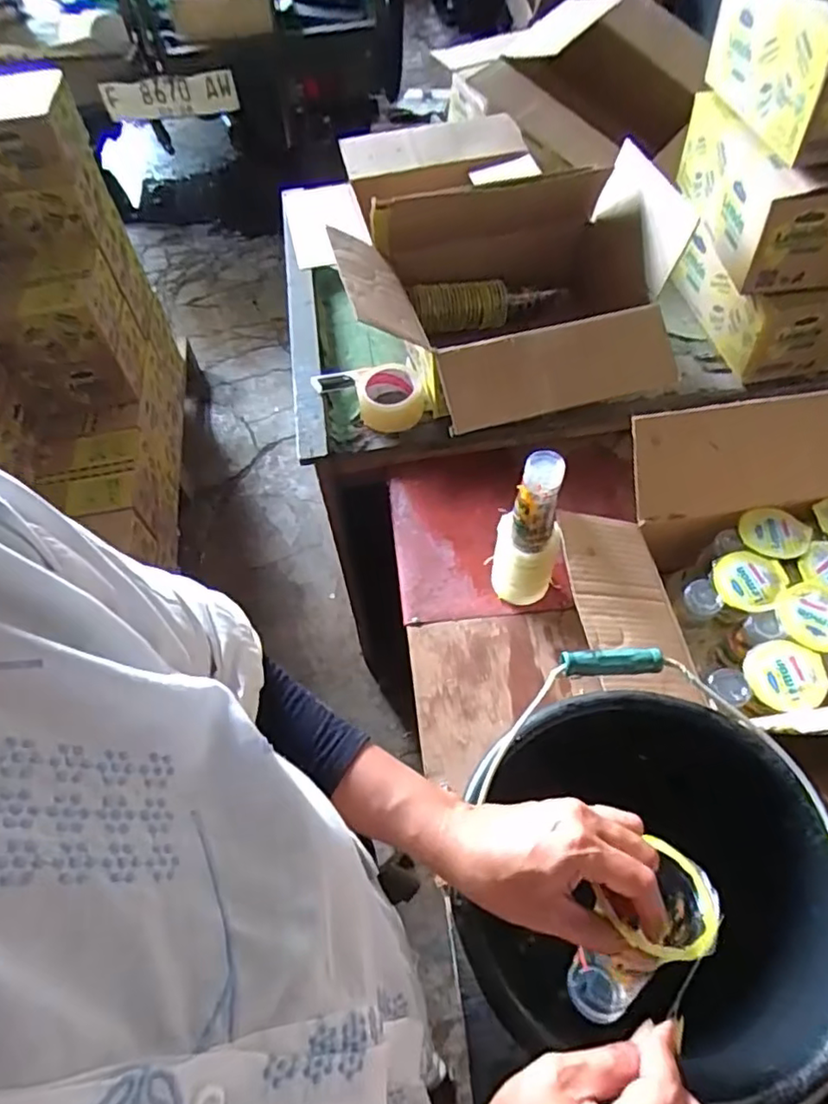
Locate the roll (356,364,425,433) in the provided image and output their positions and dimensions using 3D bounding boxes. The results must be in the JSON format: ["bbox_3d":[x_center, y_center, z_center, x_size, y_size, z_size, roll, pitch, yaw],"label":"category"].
[{"bbox_3d":[-0.036,-0.235,0.949,0.098,0.056,0.097,-1,58,2],"label":"roll"}]

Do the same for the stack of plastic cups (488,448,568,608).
[{"bbox_3d":[0.136,-0.018,0.734,0.073,0.211,0.078,11,59,10],"label":"stack of plastic cups"}]

